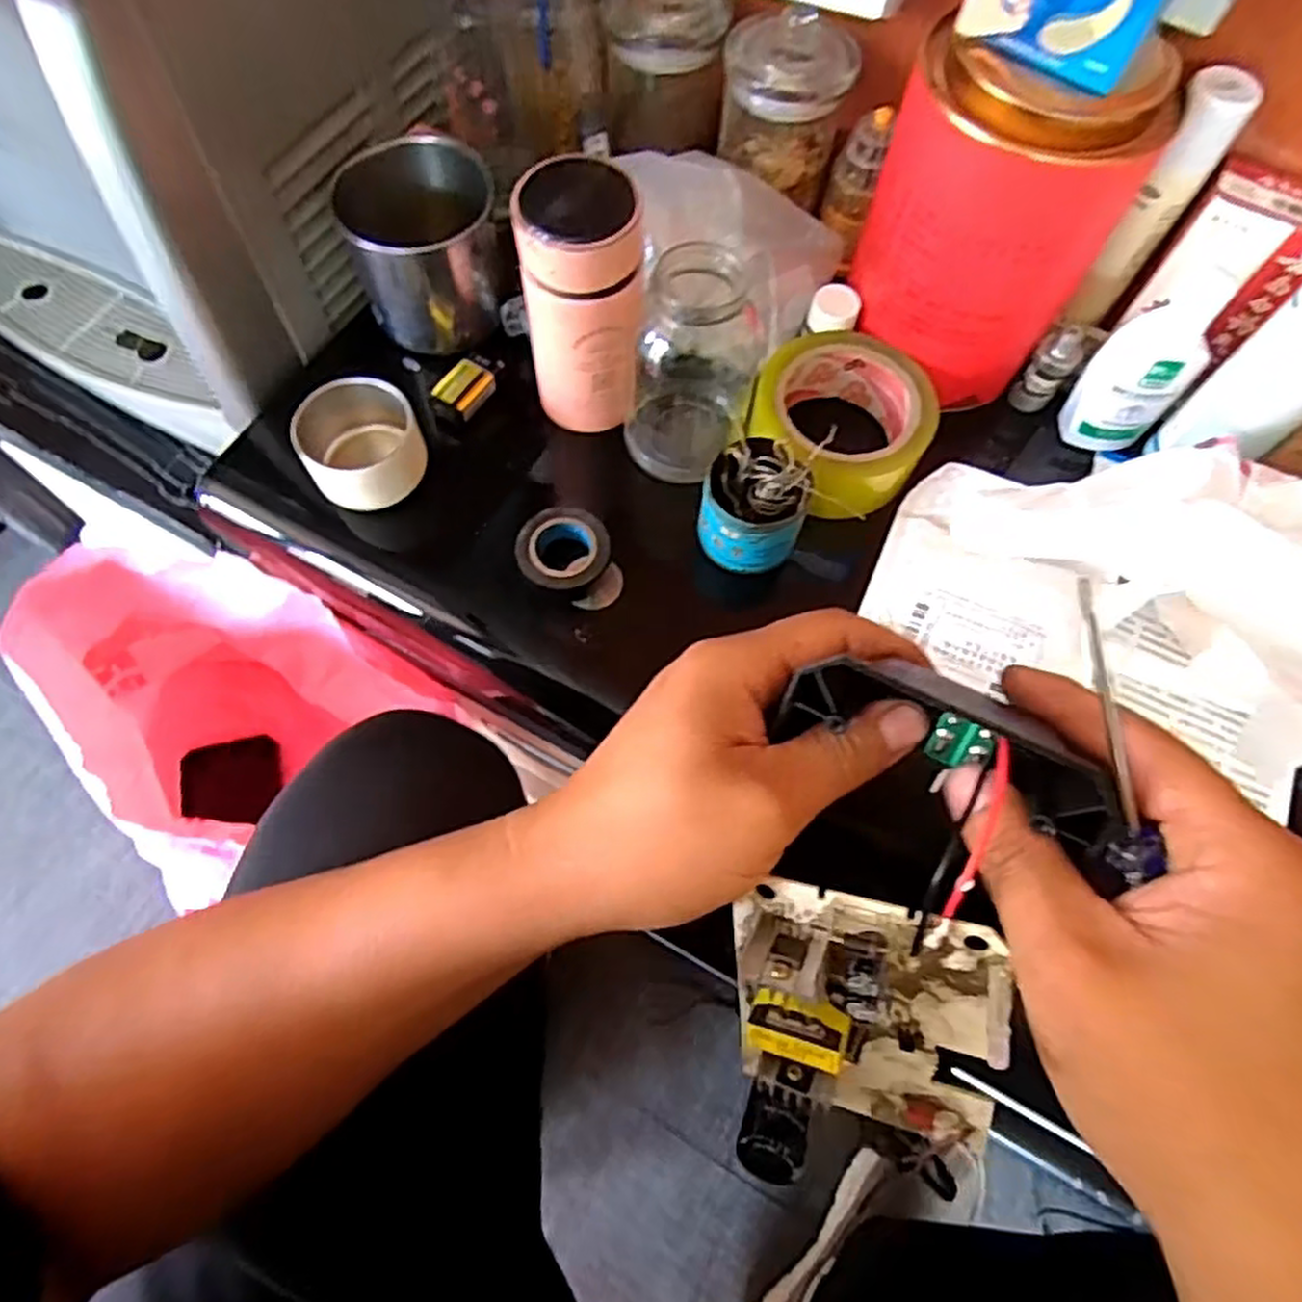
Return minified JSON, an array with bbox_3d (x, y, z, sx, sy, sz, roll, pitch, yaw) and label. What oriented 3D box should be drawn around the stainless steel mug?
[{"bbox_3d":[-0.140,-0.251,0.480,0.089,0.090,0.075,-5,67,-5],"label":"stainless steel mug"}]

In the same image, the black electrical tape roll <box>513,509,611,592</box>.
[{"bbox_3d":[-0.052,-0.058,0.443,0.051,0.019,0.051,1,66,-2],"label":"black electrical tape roll"}]

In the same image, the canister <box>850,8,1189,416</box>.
[{"bbox_3d":[0.181,-0.232,0.430,0.119,0.167,0.094,40,71,14],"label":"canister"}]

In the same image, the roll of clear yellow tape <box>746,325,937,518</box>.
[{"bbox_3d":[0.114,-0.137,0.462,0.103,0.048,0.103,1,66,-2],"label":"roll of clear yellow tape"}]

